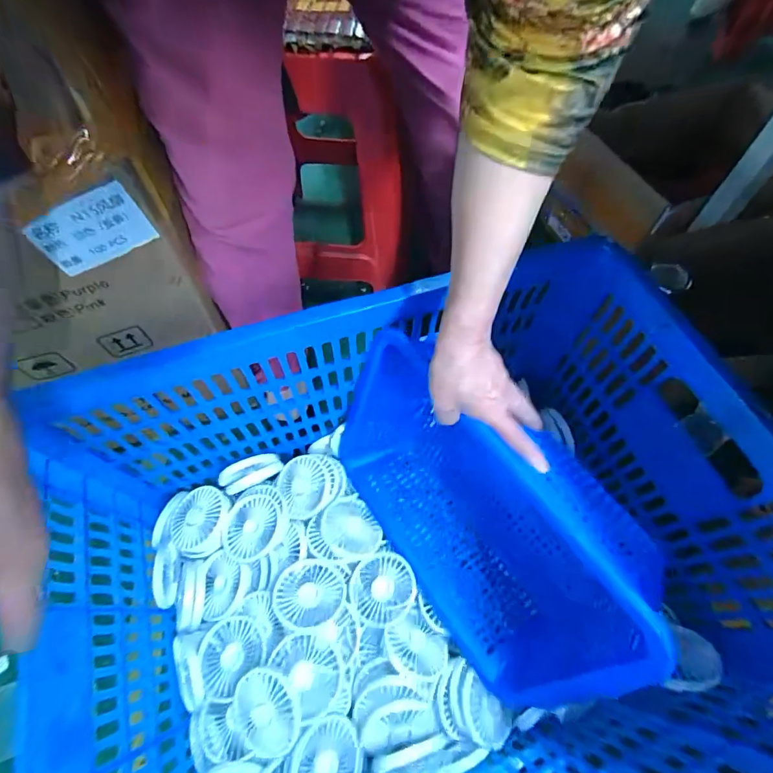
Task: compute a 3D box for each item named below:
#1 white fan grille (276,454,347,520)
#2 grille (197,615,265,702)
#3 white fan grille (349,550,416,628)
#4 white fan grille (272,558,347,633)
[{"bbox_3d":[-0.109,0.142,0.620,0.095,0.024,0.090,1,60,-1],"label":"white fan grille"},{"bbox_3d":[-0.195,0.329,0.518,0.076,0.015,0.080,1,60,-1],"label":"grille"},{"bbox_3d":[-0.006,0.269,0.558,0.084,0.014,0.087,1,60,-1],"label":"white fan grille"},{"bbox_3d":[-0.098,0.266,0.538,0.088,0.012,0.085,-5,46,-18],"label":"white fan grille"}]

